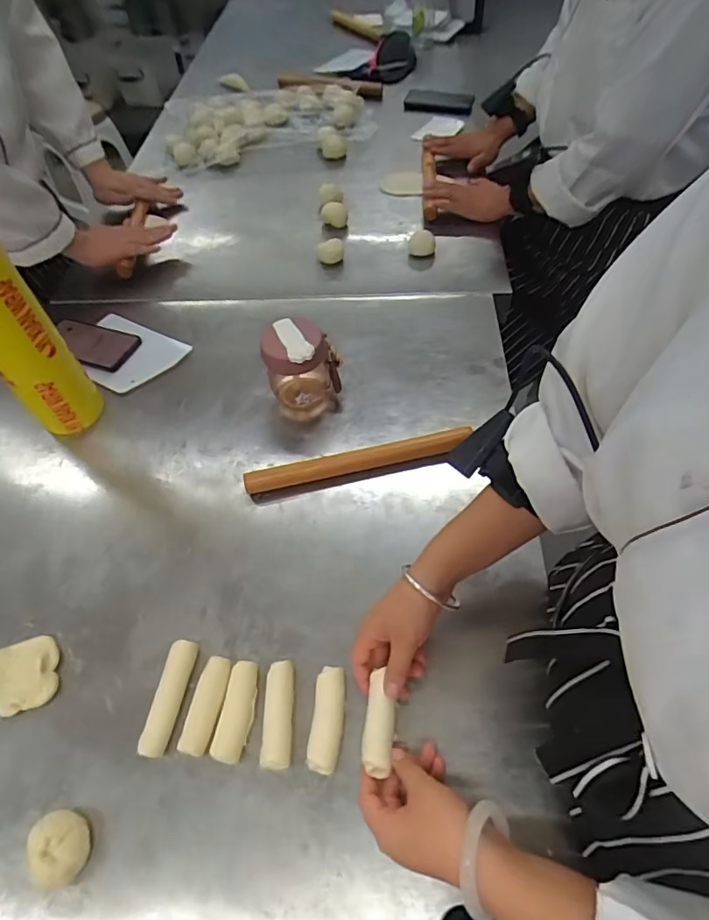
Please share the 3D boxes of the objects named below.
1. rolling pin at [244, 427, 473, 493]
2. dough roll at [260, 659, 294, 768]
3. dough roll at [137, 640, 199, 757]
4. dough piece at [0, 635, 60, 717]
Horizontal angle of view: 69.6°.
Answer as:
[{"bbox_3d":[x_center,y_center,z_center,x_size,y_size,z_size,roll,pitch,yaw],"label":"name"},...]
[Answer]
[{"bbox_3d":[0.004,0.001,0.640,0.279,0.028,0.026,-12,54,-3],"label":"rolling pin"},{"bbox_3d":[-0.072,0.239,0.483,0.026,0.016,0.091,-4,54,2],"label":"dough roll"},{"bbox_3d":[-0.181,0.230,0.497,0.026,0.016,0.102,5,55,8],"label":"dough roll"},{"bbox_3d":[-0.337,0.217,0.515,0.068,0.018,0.069,-2,54,3],"label":"dough piece"}]

